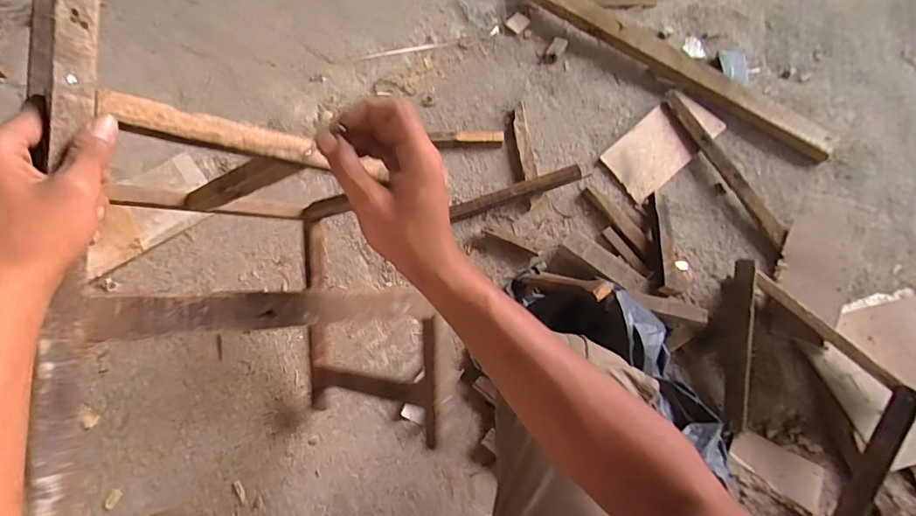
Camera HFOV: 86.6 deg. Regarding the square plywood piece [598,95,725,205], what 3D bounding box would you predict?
[{"bbox_3d":[0.424,-0.238,1.018,0.273,0.018,0.134,-39,71,-14],"label":"square plywood piece"}]

